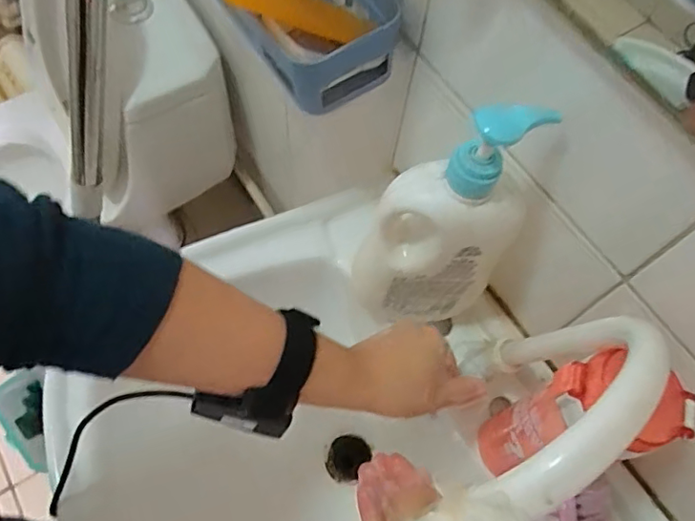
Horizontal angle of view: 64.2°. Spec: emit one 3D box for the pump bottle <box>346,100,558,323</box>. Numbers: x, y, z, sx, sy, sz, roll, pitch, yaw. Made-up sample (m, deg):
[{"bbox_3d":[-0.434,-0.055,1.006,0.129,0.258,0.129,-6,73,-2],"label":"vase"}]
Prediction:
[{"bbox_3d":[0.069,-0.020,0.438,0.115,0.237,0.059,-2,65,-4],"label":"pump bottle"}]

